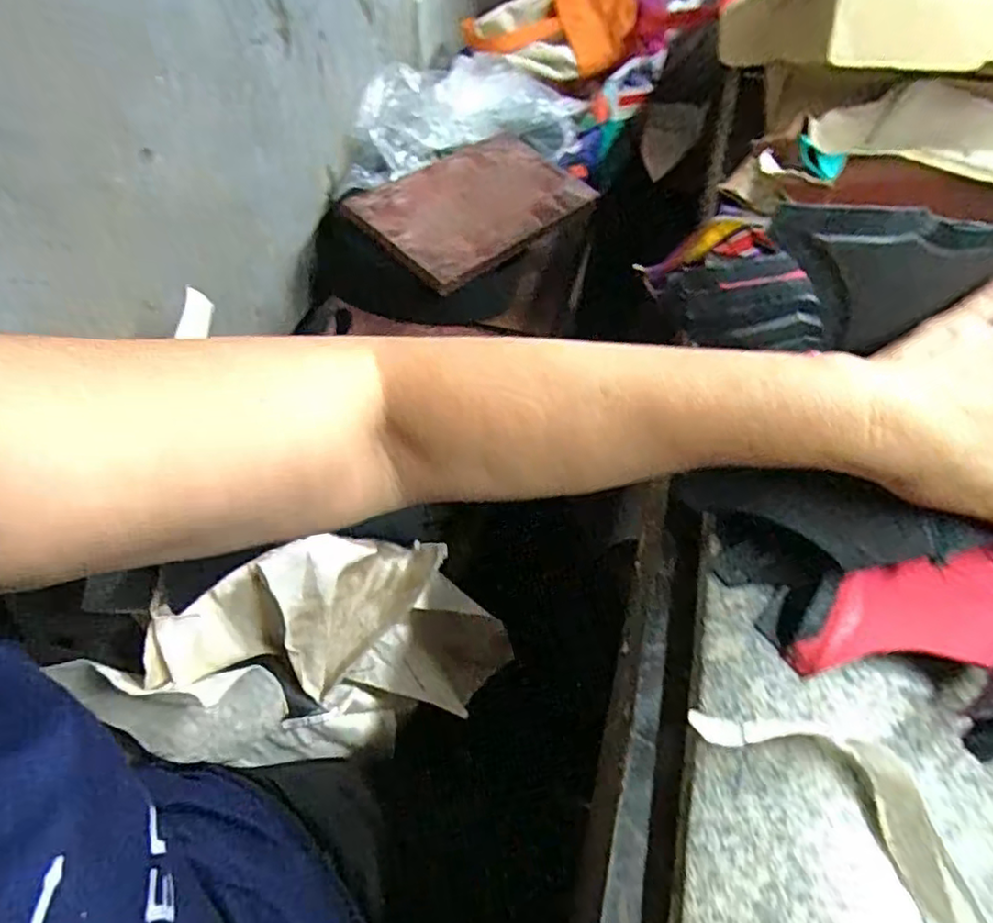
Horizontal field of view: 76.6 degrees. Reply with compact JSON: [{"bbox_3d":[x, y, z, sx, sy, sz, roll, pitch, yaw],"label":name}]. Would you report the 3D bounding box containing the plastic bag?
[{"bbox_3d":[-0.061,-0.494,0.886,0.359,0.083,0.187,-15,58,-13],"label":"plastic bag"}]

